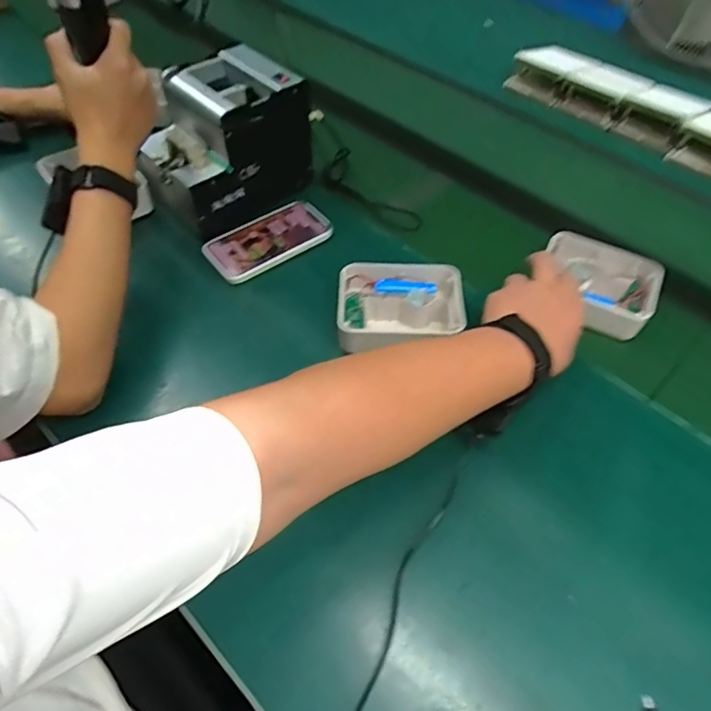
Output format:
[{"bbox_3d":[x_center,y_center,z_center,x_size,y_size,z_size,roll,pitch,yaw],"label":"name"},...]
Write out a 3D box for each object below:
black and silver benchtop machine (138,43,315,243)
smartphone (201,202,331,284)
[{"bbox_3d":[-0.161,-0.273,0.647,0.139,0.134,0.192,36,59,19],"label":"black and silver benchtop machine"},{"bbox_3d":[-0.107,-0.146,0.642,0.150,0.014,0.077,-31,66,-18],"label":"smartphone"}]

